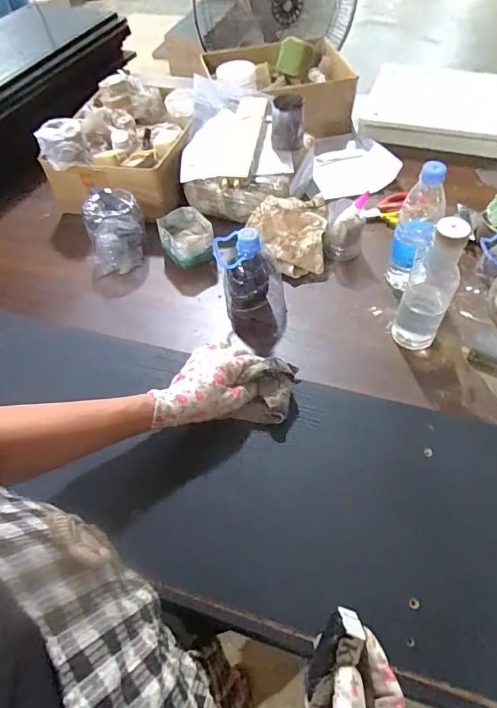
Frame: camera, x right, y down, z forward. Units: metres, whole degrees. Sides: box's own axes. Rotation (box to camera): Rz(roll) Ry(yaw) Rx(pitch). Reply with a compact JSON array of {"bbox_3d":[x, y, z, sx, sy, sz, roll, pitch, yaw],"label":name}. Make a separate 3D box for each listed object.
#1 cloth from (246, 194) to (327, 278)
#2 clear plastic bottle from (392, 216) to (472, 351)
[{"bbox_3d":[0.064,-0.220,0.794,0.145,0.078,0.136,3,56,6],"label":"cloth"},{"bbox_3d":[0.249,-0.087,0.604,0.059,0.211,0.051,23,61,18],"label":"clear plastic bottle"}]

